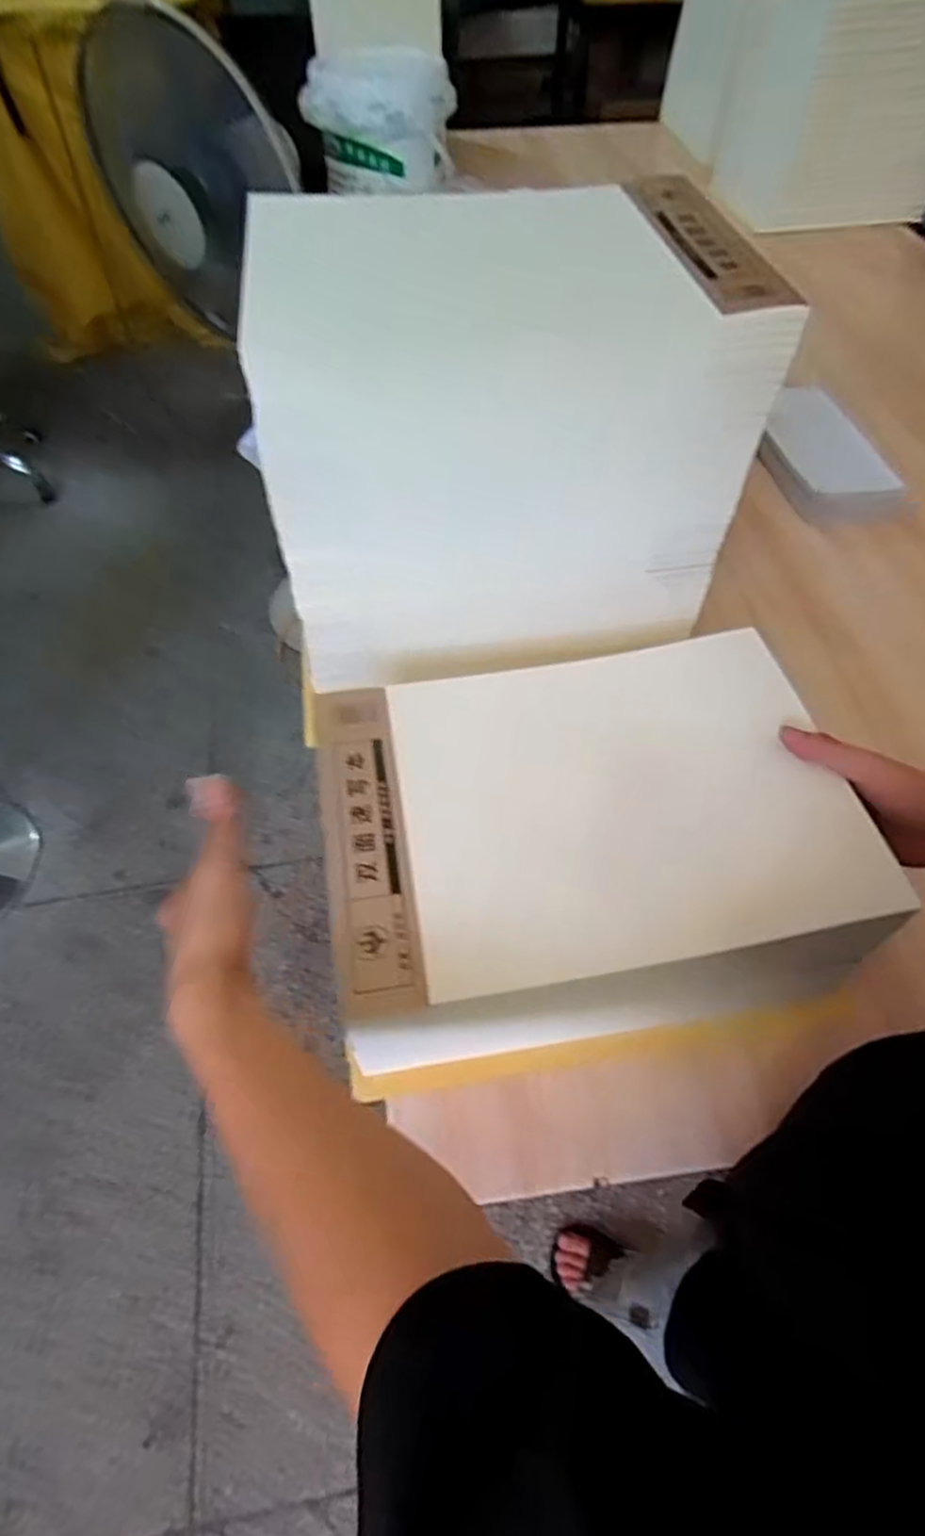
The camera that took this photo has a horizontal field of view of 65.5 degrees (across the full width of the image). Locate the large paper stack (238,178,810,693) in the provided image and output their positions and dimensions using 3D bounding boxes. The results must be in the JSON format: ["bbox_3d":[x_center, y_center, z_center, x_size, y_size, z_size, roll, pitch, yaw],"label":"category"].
[{"bbox_3d":[0.030,-0.282,0.664,0.385,0.337,0.262,-7,55,-5],"label":"large paper stack"}]

